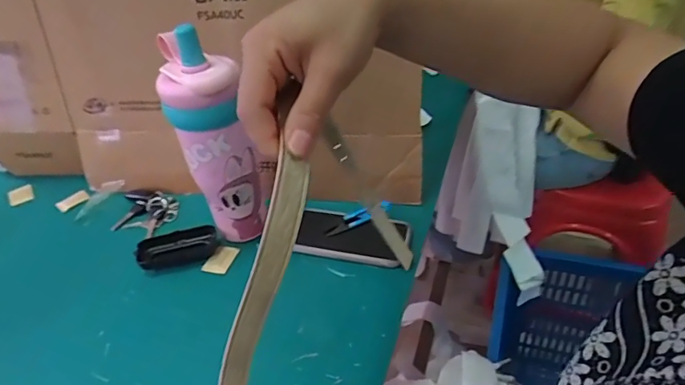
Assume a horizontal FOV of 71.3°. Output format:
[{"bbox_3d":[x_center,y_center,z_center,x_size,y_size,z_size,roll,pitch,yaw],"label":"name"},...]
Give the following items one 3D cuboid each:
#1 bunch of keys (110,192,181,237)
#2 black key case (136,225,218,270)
[{"bbox_3d":[-0.320,0.029,0.762,0.112,0.017,0.084,9,42,19],"label":"bunch of keys"},{"bbox_3d":[-0.233,0.079,0.678,0.106,0.023,0.054,-12,39,-5],"label":"black key case"}]

